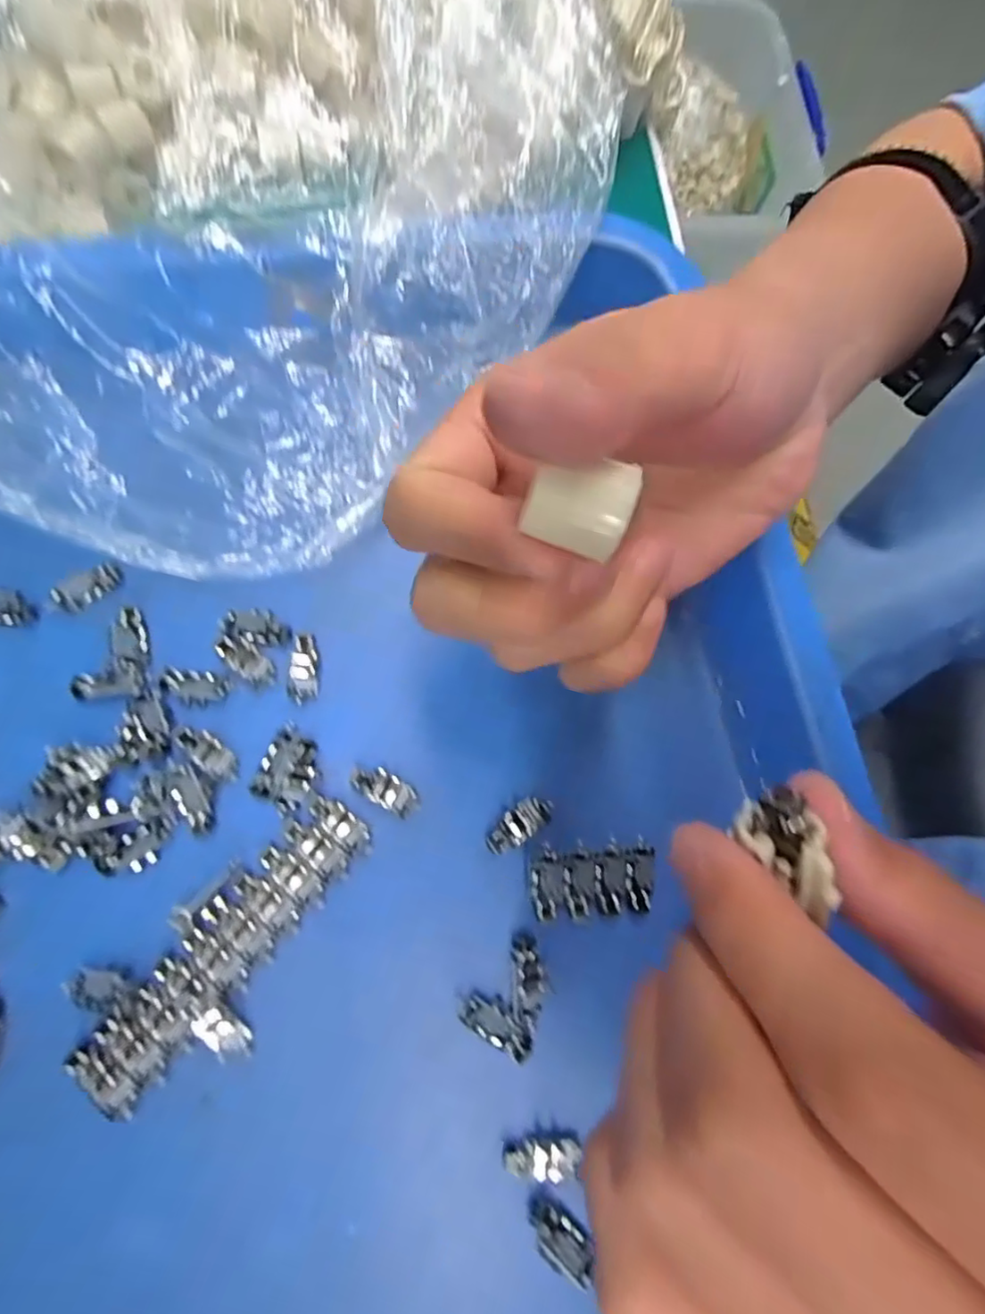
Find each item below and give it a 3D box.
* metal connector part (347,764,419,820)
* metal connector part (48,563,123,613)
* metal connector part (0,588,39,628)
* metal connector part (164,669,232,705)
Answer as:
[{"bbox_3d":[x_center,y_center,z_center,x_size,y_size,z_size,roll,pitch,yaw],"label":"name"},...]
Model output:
[{"bbox_3d":[-0.037,0.045,0.207,0.025,0.004,0.011,29,74,5],"label":"metal connector part"},{"bbox_3d":[-0.151,-0.026,0.224,0.026,0.005,0.011,-36,79,-12],"label":"metal connector part"},{"bbox_3d":[-0.182,-0.019,0.220,0.029,0.004,0.013,6,74,-1],"label":"metal connector part"},{"bbox_3d":[-0.105,0.011,0.212,0.022,0.006,0.012,10,73,0],"label":"metal connector part"}]

